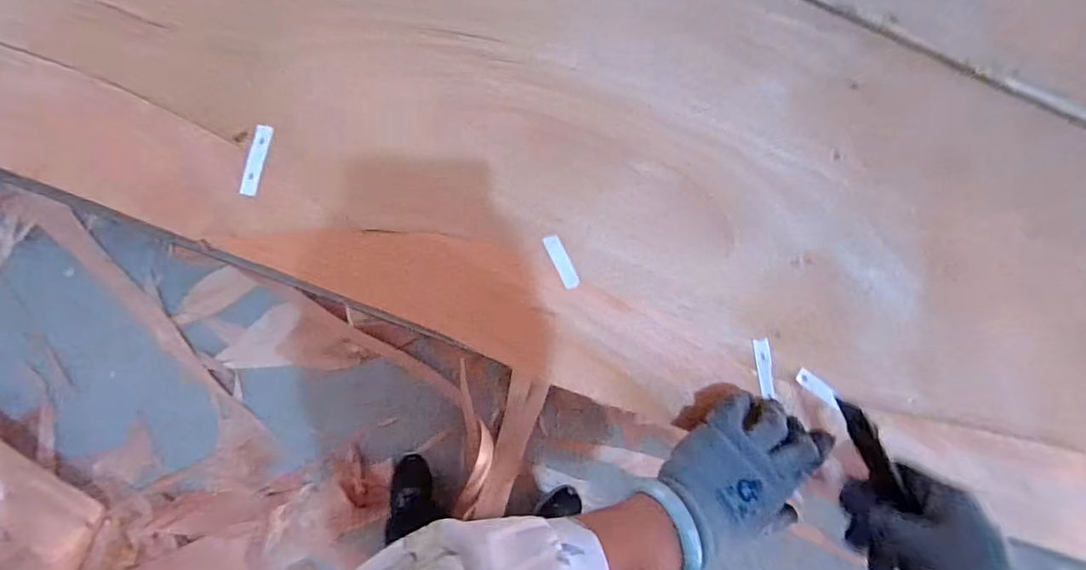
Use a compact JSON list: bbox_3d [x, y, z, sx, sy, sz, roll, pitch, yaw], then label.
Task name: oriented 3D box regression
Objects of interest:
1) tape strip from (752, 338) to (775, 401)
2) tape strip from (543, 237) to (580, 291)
[{"bbox_3d":[0.187,0.069,0.430,0.013,0.004,0.047,-6,81,6],"label":"tape strip"},{"bbox_3d":[0.016,-0.020,0.431,0.014,0.004,0.047,-23,83,-6],"label":"tape strip"}]

